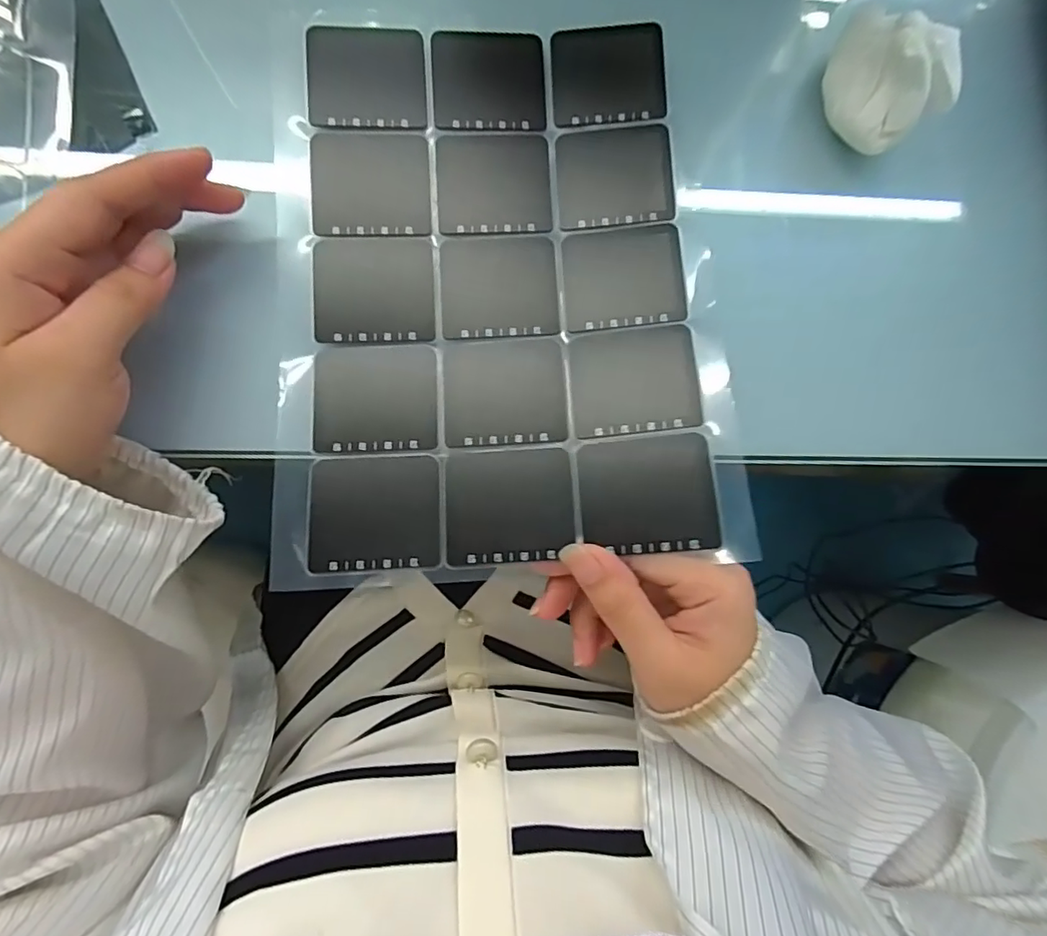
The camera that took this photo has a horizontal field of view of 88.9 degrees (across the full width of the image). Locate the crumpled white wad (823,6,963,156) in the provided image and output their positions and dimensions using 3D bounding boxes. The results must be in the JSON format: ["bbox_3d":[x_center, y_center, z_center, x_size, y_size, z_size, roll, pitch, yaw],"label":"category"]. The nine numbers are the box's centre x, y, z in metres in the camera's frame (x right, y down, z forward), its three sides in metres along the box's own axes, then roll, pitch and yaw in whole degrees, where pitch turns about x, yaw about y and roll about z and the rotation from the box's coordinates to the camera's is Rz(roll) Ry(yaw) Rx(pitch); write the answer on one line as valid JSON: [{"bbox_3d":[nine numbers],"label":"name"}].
[{"bbox_3d":[0.174,-0.188,0.257,0.059,0.040,0.033,43,84,-2],"label":"crumpled white wad"}]

